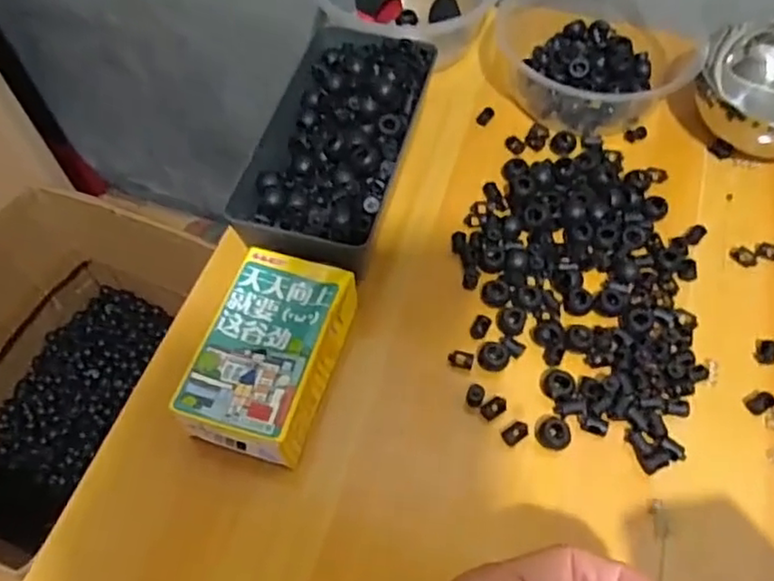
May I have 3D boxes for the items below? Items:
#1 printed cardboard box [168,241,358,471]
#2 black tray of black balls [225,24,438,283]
[{"bbox_3d":[-0.064,0.035,0.359,0.064,0.044,0.105,15,60,8],"label":"printed cardboard box"},{"bbox_3d":[-0.033,-0.092,0.429,0.096,0.053,0.191,13,60,7],"label":"black tray of black balls"}]

